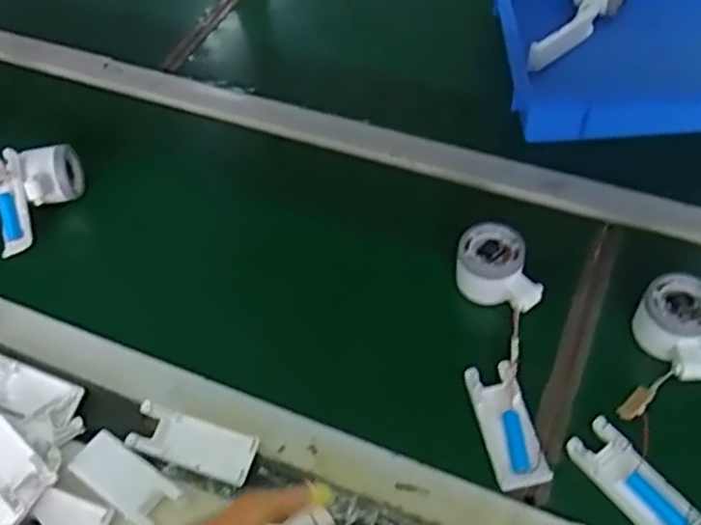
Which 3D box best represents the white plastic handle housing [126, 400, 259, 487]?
[{"bbox_3d":[-0.129,0.153,0.576,0.107,0.024,0.041,14,57,15],"label":"white plastic handle housing"}]

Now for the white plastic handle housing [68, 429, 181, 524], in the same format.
[{"bbox_3d":[-0.180,0.171,0.551,0.090,0.008,0.041,27,61,22],"label":"white plastic handle housing"}]

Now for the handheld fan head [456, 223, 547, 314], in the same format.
[{"bbox_3d":[0.135,0.007,0.632,0.082,0.047,0.070,21,59,19],"label":"handheld fan head"}]

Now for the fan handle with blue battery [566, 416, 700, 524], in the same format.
[{"bbox_3d":[0.218,0.169,0.529,0.043,0.012,0.104,-33,58,-18],"label":"fan handle with blue battery"}]

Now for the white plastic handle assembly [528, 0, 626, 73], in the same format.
[{"bbox_3d":[0.265,-0.291,0.813,0.057,0.046,0.172,30,62,24],"label":"white plastic handle assembly"}]

